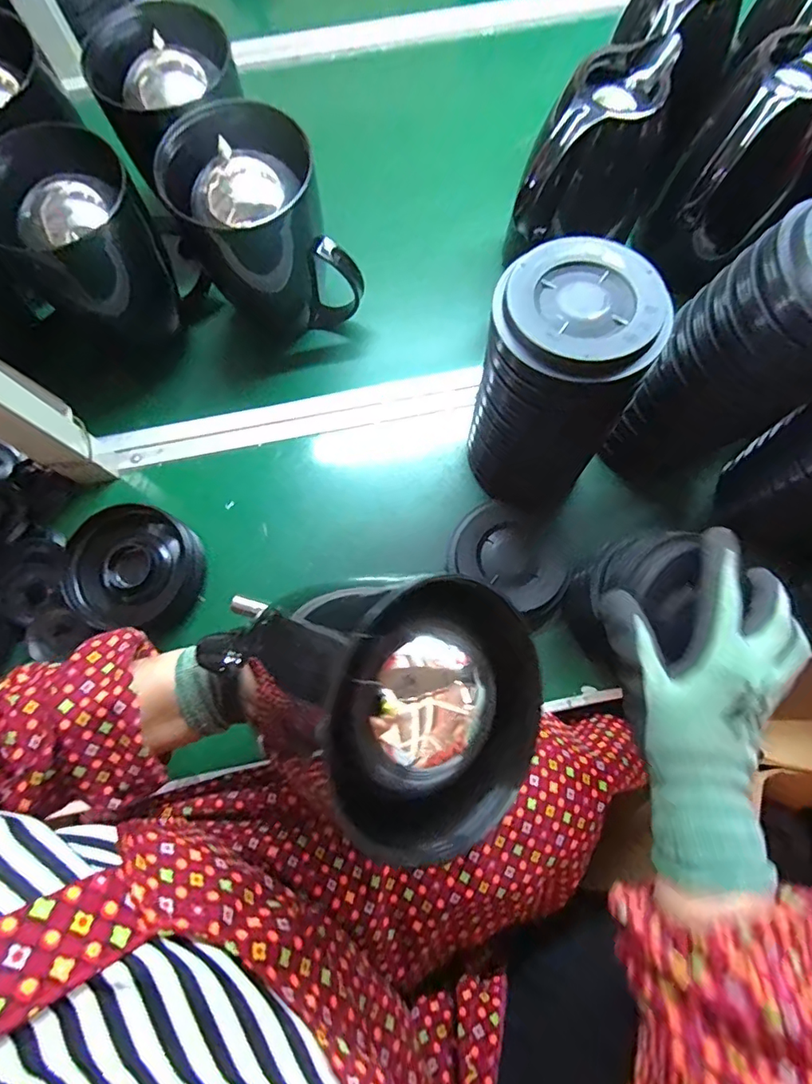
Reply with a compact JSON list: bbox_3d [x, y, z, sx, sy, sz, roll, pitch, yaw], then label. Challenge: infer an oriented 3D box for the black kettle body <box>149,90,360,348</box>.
[{"bbox_3d":[-0.138,-0.299,0.513,0.118,0.182,0.136,-36,78,-8],"label":"black kettle body"}]

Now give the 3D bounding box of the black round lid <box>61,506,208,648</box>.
[{"bbox_3d":[-0.265,0.028,0.504,0.123,0.033,0.119,0,75,1],"label":"black round lid"}]

